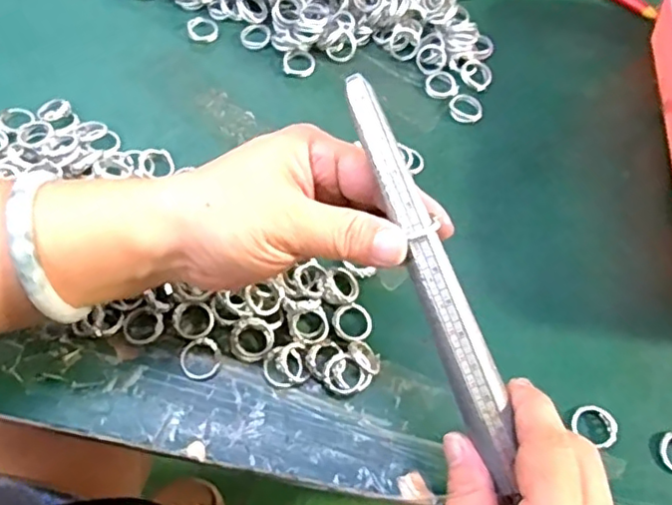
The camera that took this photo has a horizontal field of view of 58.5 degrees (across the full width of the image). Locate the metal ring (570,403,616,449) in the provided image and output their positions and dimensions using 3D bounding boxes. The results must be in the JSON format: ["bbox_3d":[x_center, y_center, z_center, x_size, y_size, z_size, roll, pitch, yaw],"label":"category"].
[{"bbox_3d":[0.138,0.092,0.317,0.019,0.005,0.023,-28,68,-18],"label":"metal ring"}]

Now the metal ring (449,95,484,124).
[{"bbox_3d":[0.092,-0.100,0.421,0.023,0.004,0.023,2,62,-3],"label":"metal ring"}]

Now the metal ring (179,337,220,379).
[{"bbox_3d":[-0.072,0.057,0.321,0.022,0.004,0.021,2,80,-10],"label":"metal ring"}]

